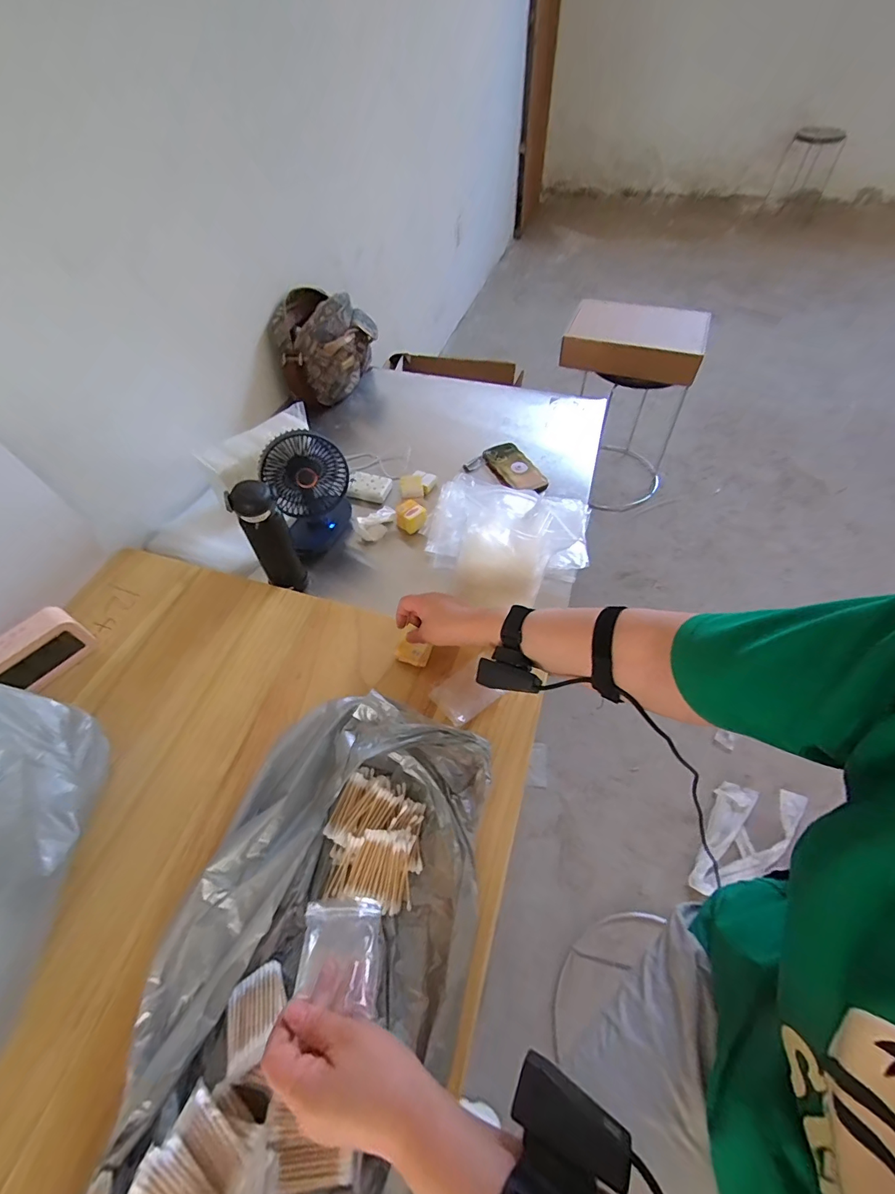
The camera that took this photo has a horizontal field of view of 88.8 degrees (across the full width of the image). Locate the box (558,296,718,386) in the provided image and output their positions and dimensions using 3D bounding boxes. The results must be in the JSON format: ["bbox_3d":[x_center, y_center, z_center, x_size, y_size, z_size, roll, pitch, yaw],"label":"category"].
[{"bbox_3d":[0.538,-0.742,1.317,0.369,0.098,0.262,18,57,15],"label":"box"}]

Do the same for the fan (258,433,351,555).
[{"bbox_3d":[-0.248,-0.195,0.840,0.143,0.201,0.095,-19,55,-12],"label":"fan"}]

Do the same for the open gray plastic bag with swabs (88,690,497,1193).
[{"bbox_3d":[-0.137,0.369,0.421,0.280,0.085,0.571,15,56,13],"label":"open gray plastic bag with swabs"}]

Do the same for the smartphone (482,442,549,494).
[{"bbox_3d":[0.146,-0.282,1.001,0.086,0.017,0.171,-20,56,-12],"label":"smartphone"}]

